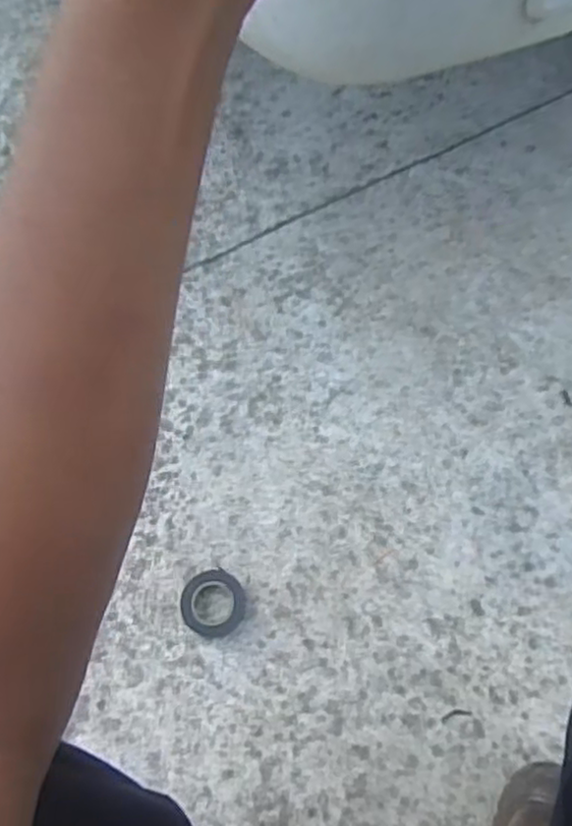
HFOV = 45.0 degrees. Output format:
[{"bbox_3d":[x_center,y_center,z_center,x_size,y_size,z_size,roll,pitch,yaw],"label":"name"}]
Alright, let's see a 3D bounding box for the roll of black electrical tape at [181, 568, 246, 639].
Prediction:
[{"bbox_3d":[-0.067,0.175,0.636,0.056,0.019,0.059,0,69,-1],"label":"roll of black electrical tape"}]

